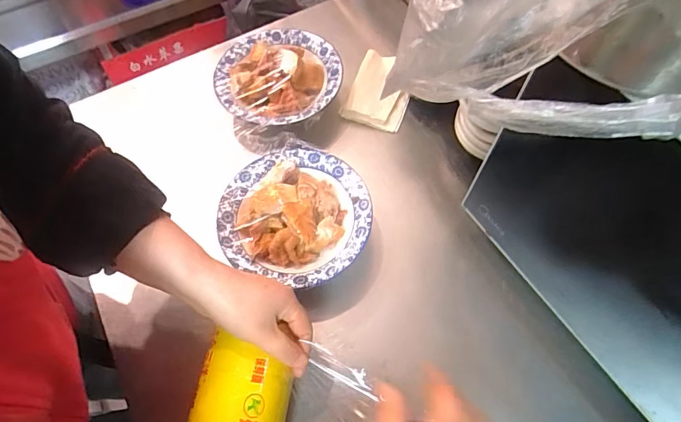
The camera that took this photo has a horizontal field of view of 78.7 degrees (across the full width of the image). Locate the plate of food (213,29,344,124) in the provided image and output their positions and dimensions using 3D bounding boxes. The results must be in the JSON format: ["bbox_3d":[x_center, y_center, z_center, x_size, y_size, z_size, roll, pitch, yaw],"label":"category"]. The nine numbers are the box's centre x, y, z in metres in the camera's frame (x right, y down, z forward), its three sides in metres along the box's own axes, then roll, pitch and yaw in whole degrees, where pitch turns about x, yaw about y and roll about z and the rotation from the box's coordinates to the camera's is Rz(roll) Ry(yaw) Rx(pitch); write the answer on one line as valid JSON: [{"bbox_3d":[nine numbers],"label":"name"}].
[{"bbox_3d":[-0.085,-0.186,0.565,0.167,0.046,0.157,-1,60,2],"label":"plate of food"}]

